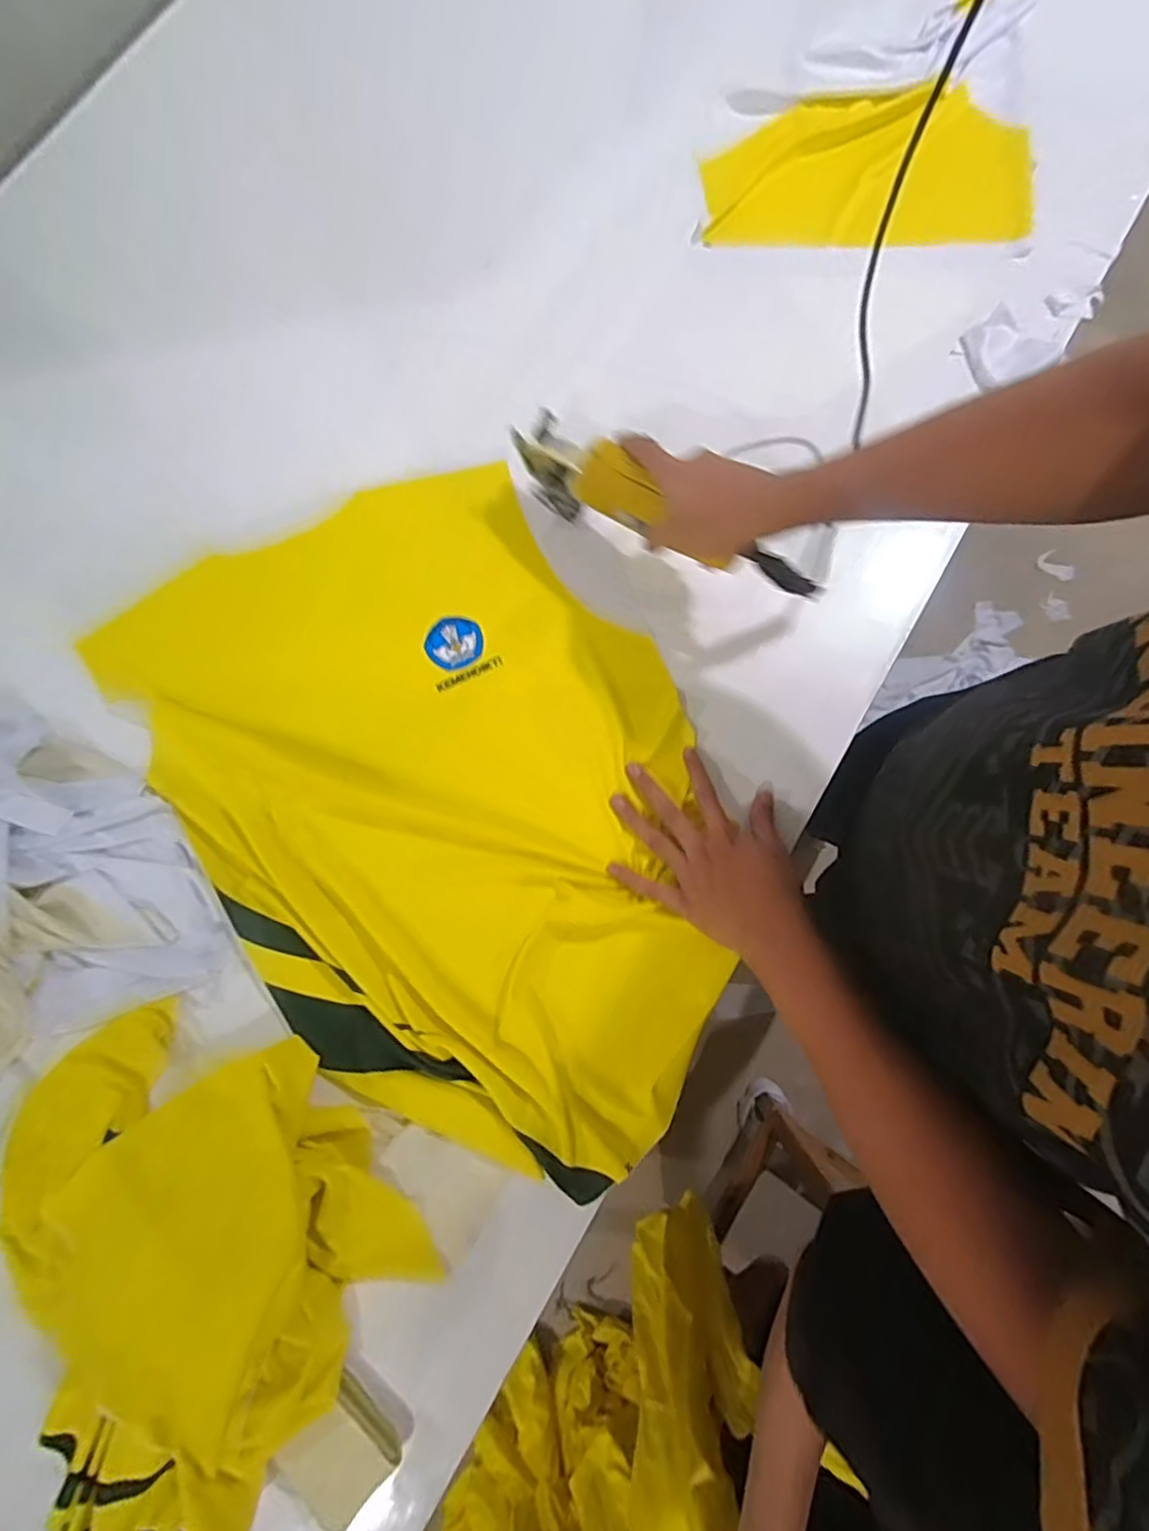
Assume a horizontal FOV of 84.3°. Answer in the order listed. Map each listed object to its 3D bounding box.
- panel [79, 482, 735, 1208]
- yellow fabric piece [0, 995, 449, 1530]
[{"bbox_3d":[-0.119,0.024,0.611,0.453,0.033,0.672,-36,80,-6],"label":"panel"},{"bbox_3d":[-0.320,0.444,0.509,0.371,0.099,0.470,-38,80,-7],"label":"yellow fabric piece"}]

